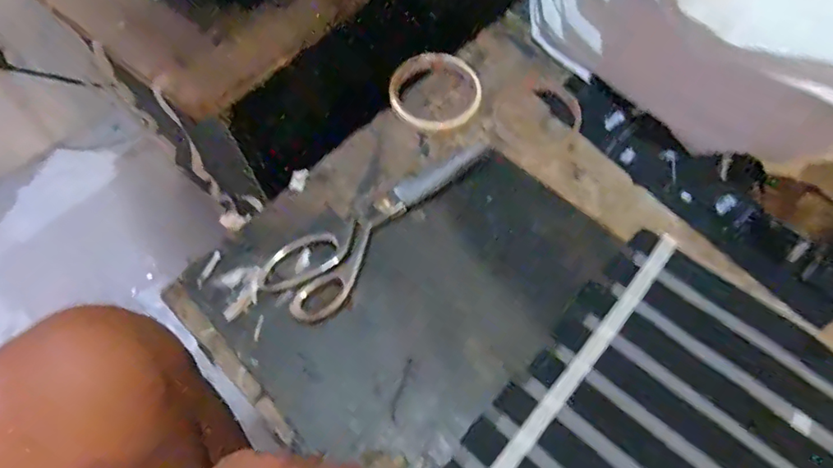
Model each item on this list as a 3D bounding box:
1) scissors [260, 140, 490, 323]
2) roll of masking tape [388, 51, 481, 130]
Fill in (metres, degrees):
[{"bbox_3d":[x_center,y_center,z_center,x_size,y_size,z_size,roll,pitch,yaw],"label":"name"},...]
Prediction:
[{"bbox_3d":[-0.034,-0.022,0.461,0.070,0.009,0.226,35,68,19],"label":"scissors"},{"bbox_3d":[0.018,-0.141,0.512,0.087,0.013,0.084,-1,61,2],"label":"roll of masking tape"}]

